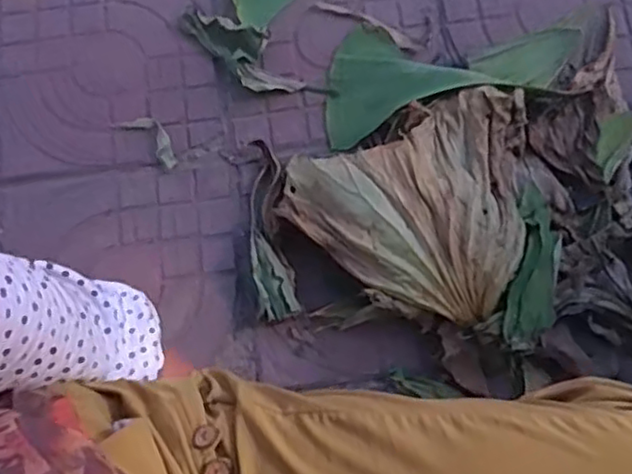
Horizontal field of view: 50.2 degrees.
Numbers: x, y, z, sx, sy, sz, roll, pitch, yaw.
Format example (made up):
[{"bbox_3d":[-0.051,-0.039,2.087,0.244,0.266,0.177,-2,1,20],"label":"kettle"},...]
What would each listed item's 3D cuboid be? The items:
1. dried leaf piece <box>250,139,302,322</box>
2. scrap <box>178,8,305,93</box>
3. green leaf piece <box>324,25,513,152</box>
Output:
[{"bbox_3d":[-0.059,-0.014,0.838,0.046,0.058,0.237,-8,73,-2],"label":"dried leaf piece"},{"bbox_3d":[-0.104,-0.258,0.919,0.065,0.024,0.191,-43,77,-12],"label":"scrap"},{"bbox_3d":[0.096,-0.226,0.872,0.194,0.088,0.173,-16,73,-5],"label":"green leaf piece"}]

